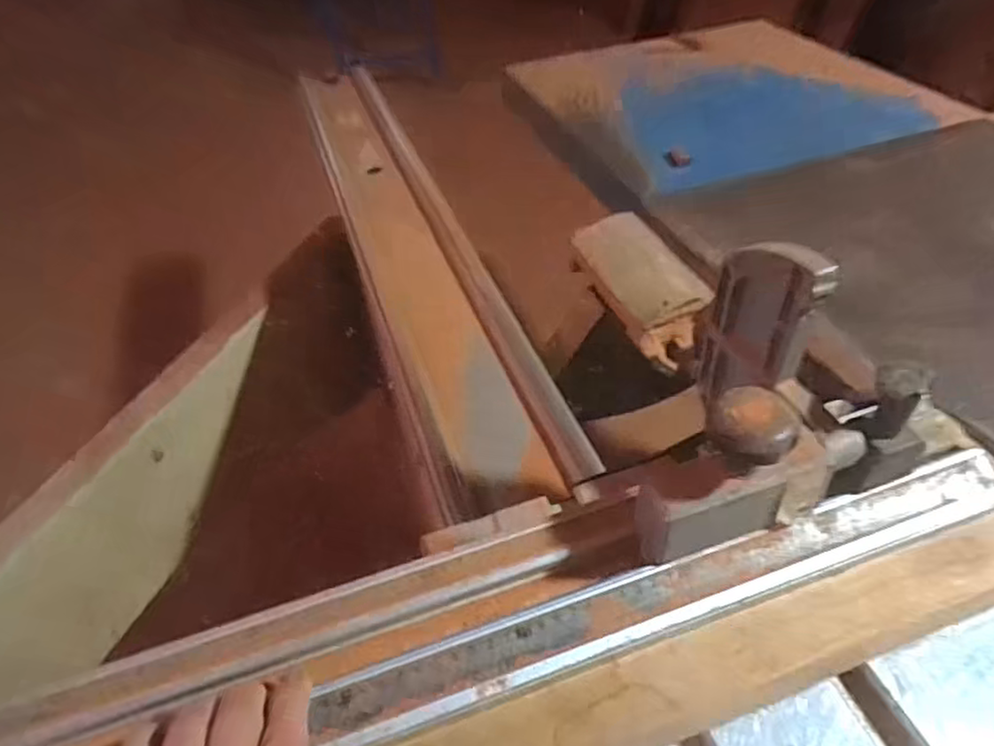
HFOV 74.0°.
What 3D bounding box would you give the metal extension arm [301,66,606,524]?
[{"bbox_3d":[-0.162,-0.241,1.019,0.149,0.072,1.118,-16,45,-11],"label":"metal extension arm"}]

